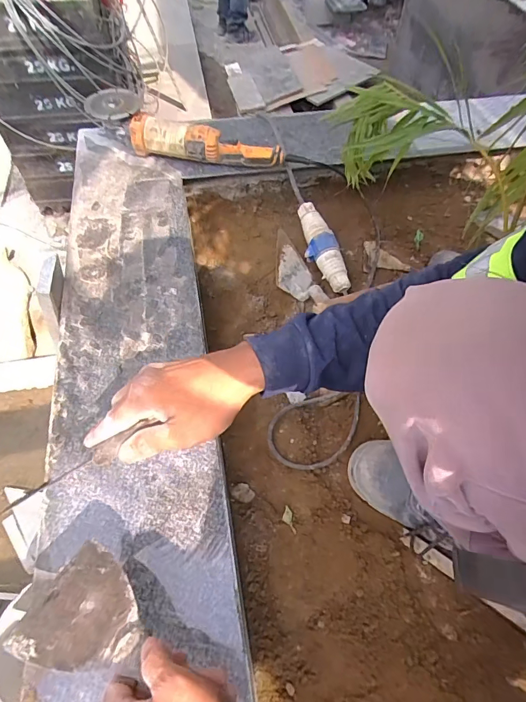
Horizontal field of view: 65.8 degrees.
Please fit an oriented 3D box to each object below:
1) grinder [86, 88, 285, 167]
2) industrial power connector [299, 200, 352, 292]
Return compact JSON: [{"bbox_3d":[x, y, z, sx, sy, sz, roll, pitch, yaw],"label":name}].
[{"bbox_3d":[-0.155,-0.434,0.825,0.407,0.091,0.090,15,59,8],"label":"grinder"},{"bbox_3d":[0.114,-0.200,0.793,0.055,0.059,0.185,-11,59,-7],"label":"industrial power connector"}]

